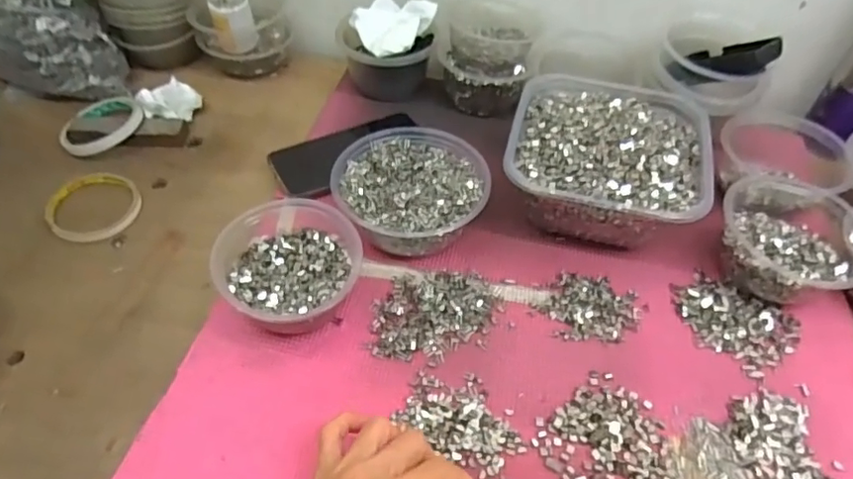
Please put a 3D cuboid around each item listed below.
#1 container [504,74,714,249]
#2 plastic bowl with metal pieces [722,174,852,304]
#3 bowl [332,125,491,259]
[{"bbox_3d":[0.165,-0.077,0.541,0.170,0.082,0.183,12,52,8],"label":"container"},{"bbox_3d":[0.312,-0.002,0.494,0.116,0.060,0.127,33,57,23],"label":"plastic bowl with metal pieces"},{"bbox_3d":[-0.015,-0.040,0.523,0.129,0.058,0.126,1,51,-1],"label":"bowl"}]

